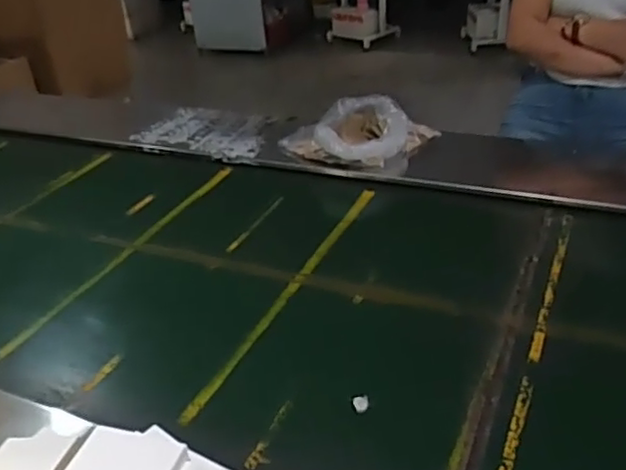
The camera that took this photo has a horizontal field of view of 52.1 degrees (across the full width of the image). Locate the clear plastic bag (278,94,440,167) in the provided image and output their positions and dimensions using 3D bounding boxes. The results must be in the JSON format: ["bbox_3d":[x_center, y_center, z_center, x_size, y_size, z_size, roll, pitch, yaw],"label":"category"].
[{"bbox_3d":[0.098,-0.229,1.441,0.258,0.078,0.258,25,43,37],"label":"clear plastic bag"}]

